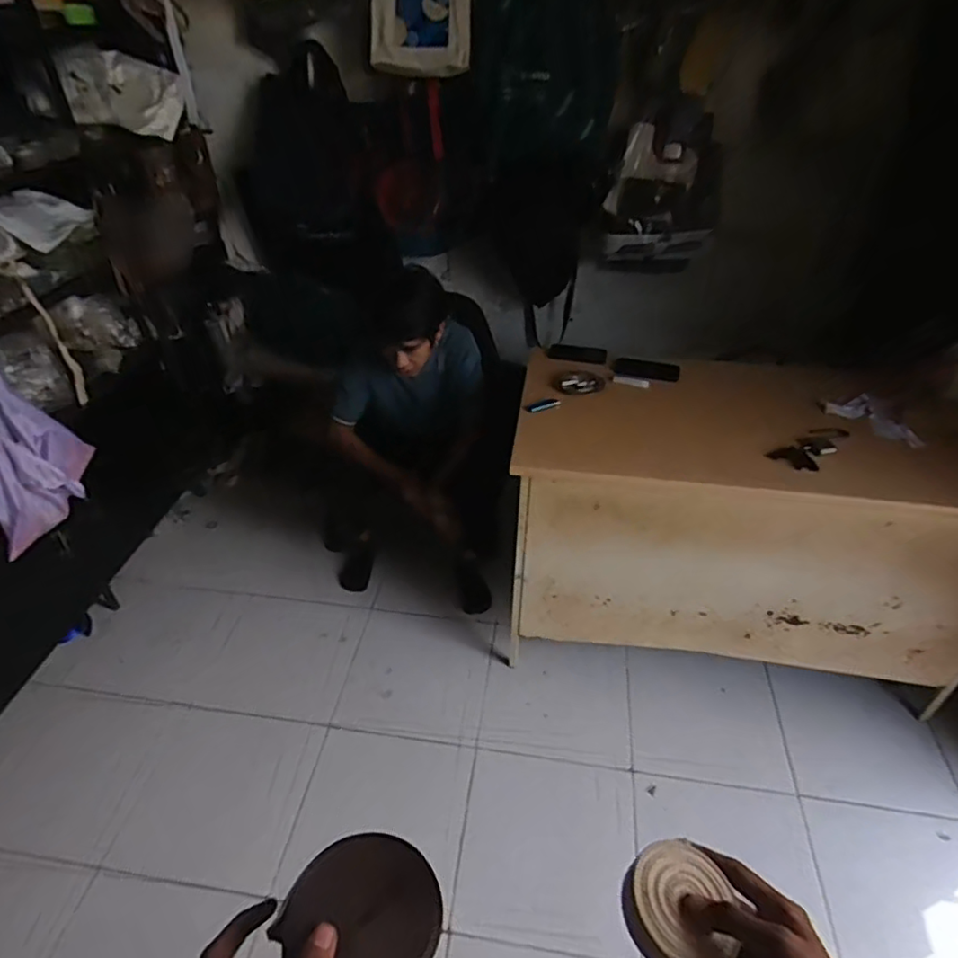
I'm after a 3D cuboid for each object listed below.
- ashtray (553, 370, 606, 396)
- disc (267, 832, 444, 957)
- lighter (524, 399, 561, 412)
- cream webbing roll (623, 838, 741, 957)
[{"bbox_3d":[0.255,-0.248,1.550,0.126,0.022,0.097,1,39,0],"label":"ashtray"},{"bbox_3d":[-0.071,0.281,0.387,0.093,0.014,0.094,9,58,-14],"label":"disc"},{"bbox_3d":[0.153,-0.181,1.481,0.092,0.017,0.032,-19,43,-23],"label":"lighter"},{"bbox_3d":[0.144,0.302,0.430,0.074,0.024,0.076,0,39,0],"label":"cream webbing roll"}]

